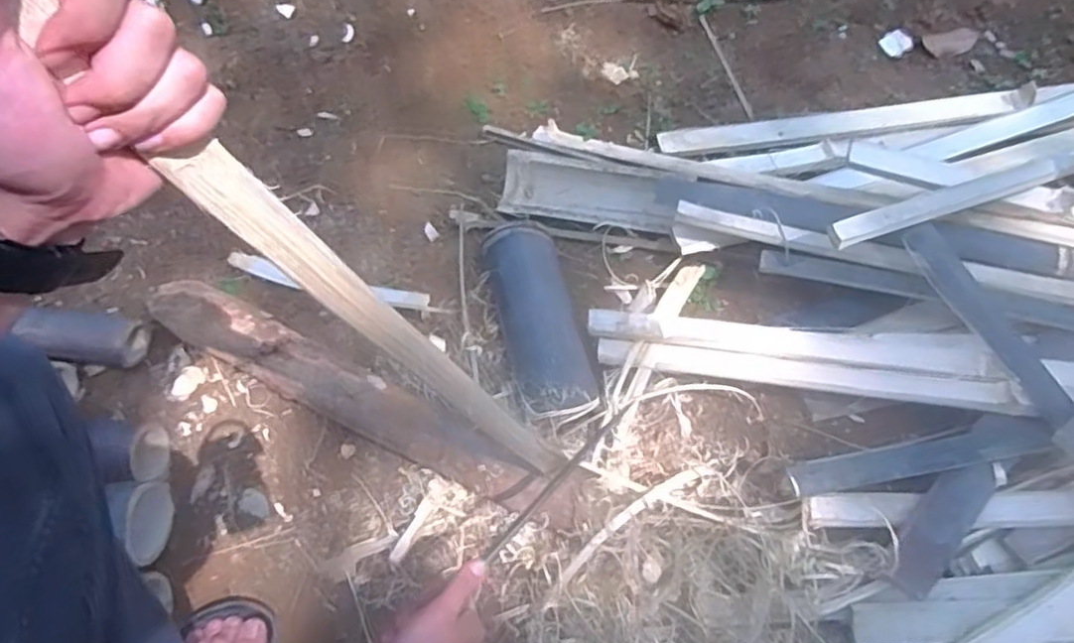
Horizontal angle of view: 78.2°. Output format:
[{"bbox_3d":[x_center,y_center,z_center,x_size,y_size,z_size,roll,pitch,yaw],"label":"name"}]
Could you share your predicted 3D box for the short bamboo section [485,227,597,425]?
[{"bbox_3d":[0.001,-0.001,0.770,0.084,0.063,0.246,-15,66,-4],"label":"short bamboo section"}]

